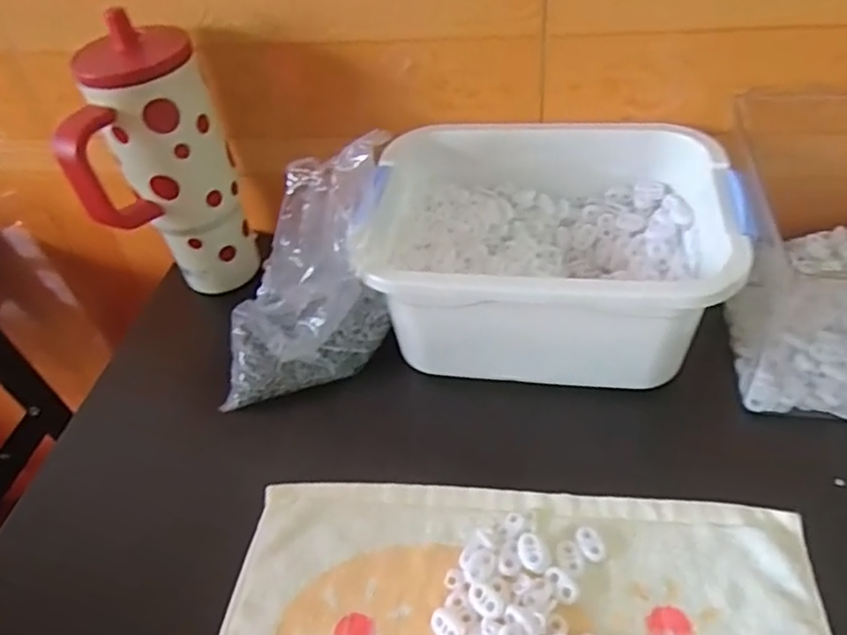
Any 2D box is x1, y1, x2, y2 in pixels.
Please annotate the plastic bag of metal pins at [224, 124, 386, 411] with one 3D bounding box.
[{"bbox_3d":[-0.091,-0.034,0.473,0.131,0.147,0.112,-6,45,0],"label":"plastic bag of metal pins"}]

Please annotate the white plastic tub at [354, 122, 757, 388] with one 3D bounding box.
[{"bbox_3d":[0.089,-0.052,0.480,0.246,0.109,0.195,6,46,11],"label":"white plastic tub"}]

